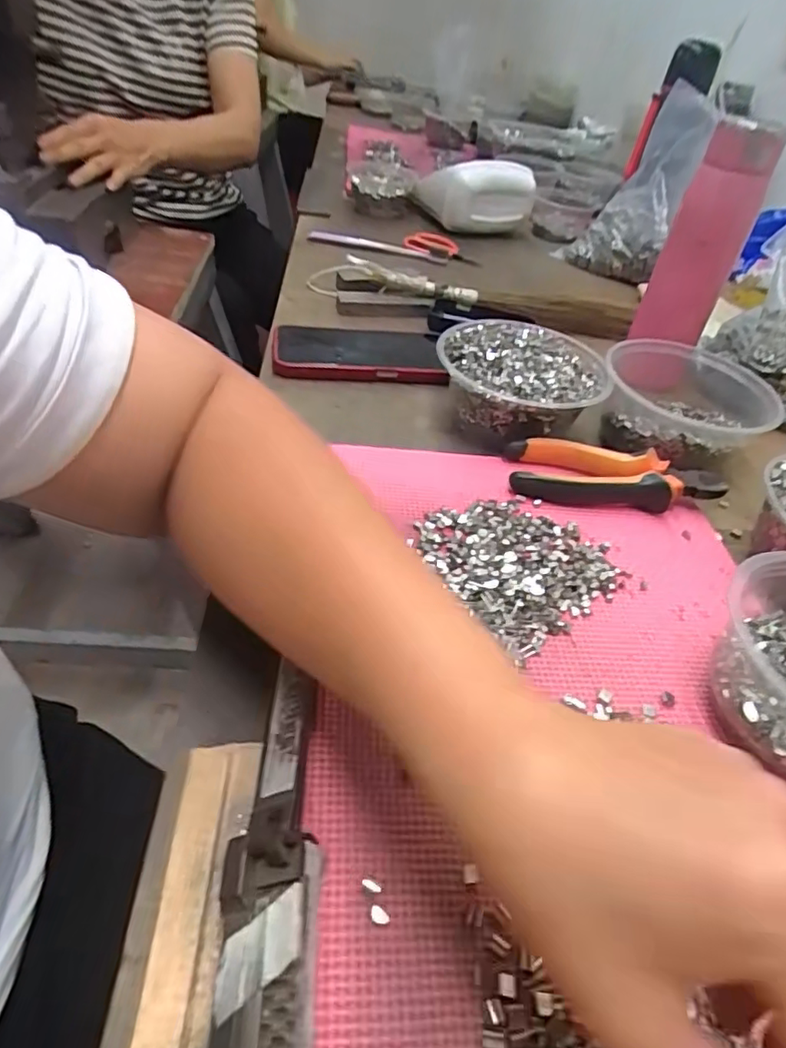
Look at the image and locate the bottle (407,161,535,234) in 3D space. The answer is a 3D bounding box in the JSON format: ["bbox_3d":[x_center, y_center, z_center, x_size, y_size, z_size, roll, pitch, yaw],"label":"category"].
[{"bbox_3d":[0.121,-0.476,0.851,0.177,0.076,0.059,3,43,-7],"label":"bottle"}]

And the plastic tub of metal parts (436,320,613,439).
[{"bbox_3d":[0.102,-0.114,0.470,0.131,0.062,0.111,8,42,-1],"label":"plastic tub of metal parts"}]

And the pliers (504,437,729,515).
[{"bbox_3d":[0.157,-0.033,0.415,0.148,0.023,0.051,9,42,0],"label":"pliers"}]

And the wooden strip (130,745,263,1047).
[{"bbox_3d":[-0.075,0.161,0.202,0.030,0.004,0.175,5,43,-5],"label":"wooden strip"}]

